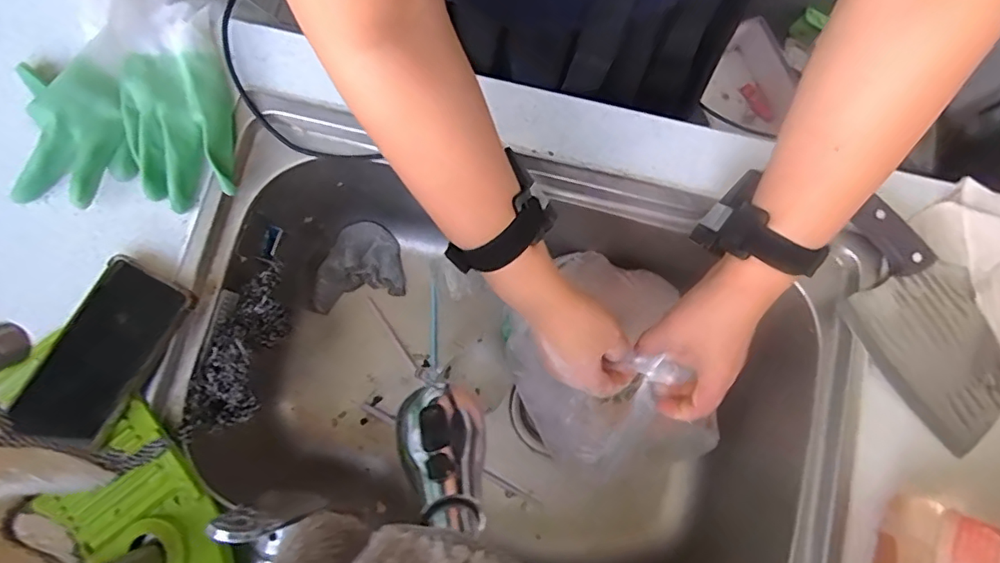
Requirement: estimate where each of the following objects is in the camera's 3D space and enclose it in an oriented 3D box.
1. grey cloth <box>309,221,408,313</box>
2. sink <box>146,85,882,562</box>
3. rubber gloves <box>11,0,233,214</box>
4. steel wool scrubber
[{"bbox_3d":[-0.172,-0.018,0.642,0.106,0.033,0.087,-14,80,-3],"label":"grey cloth"},{"bbox_3d":[0.012,0.096,0.549,0.581,0.217,0.384,21,80,4],"label":"sink"},{"bbox_3d":[-0.325,-0.167,0.464,0.170,0.053,0.211,-9,80,-2],"label":"rubber gloves"},{"bbox_3d":[-0.225,0.055,0.475,0.051,0.043,0.157,14,67,2],"label":"steel wool scrubber"}]

